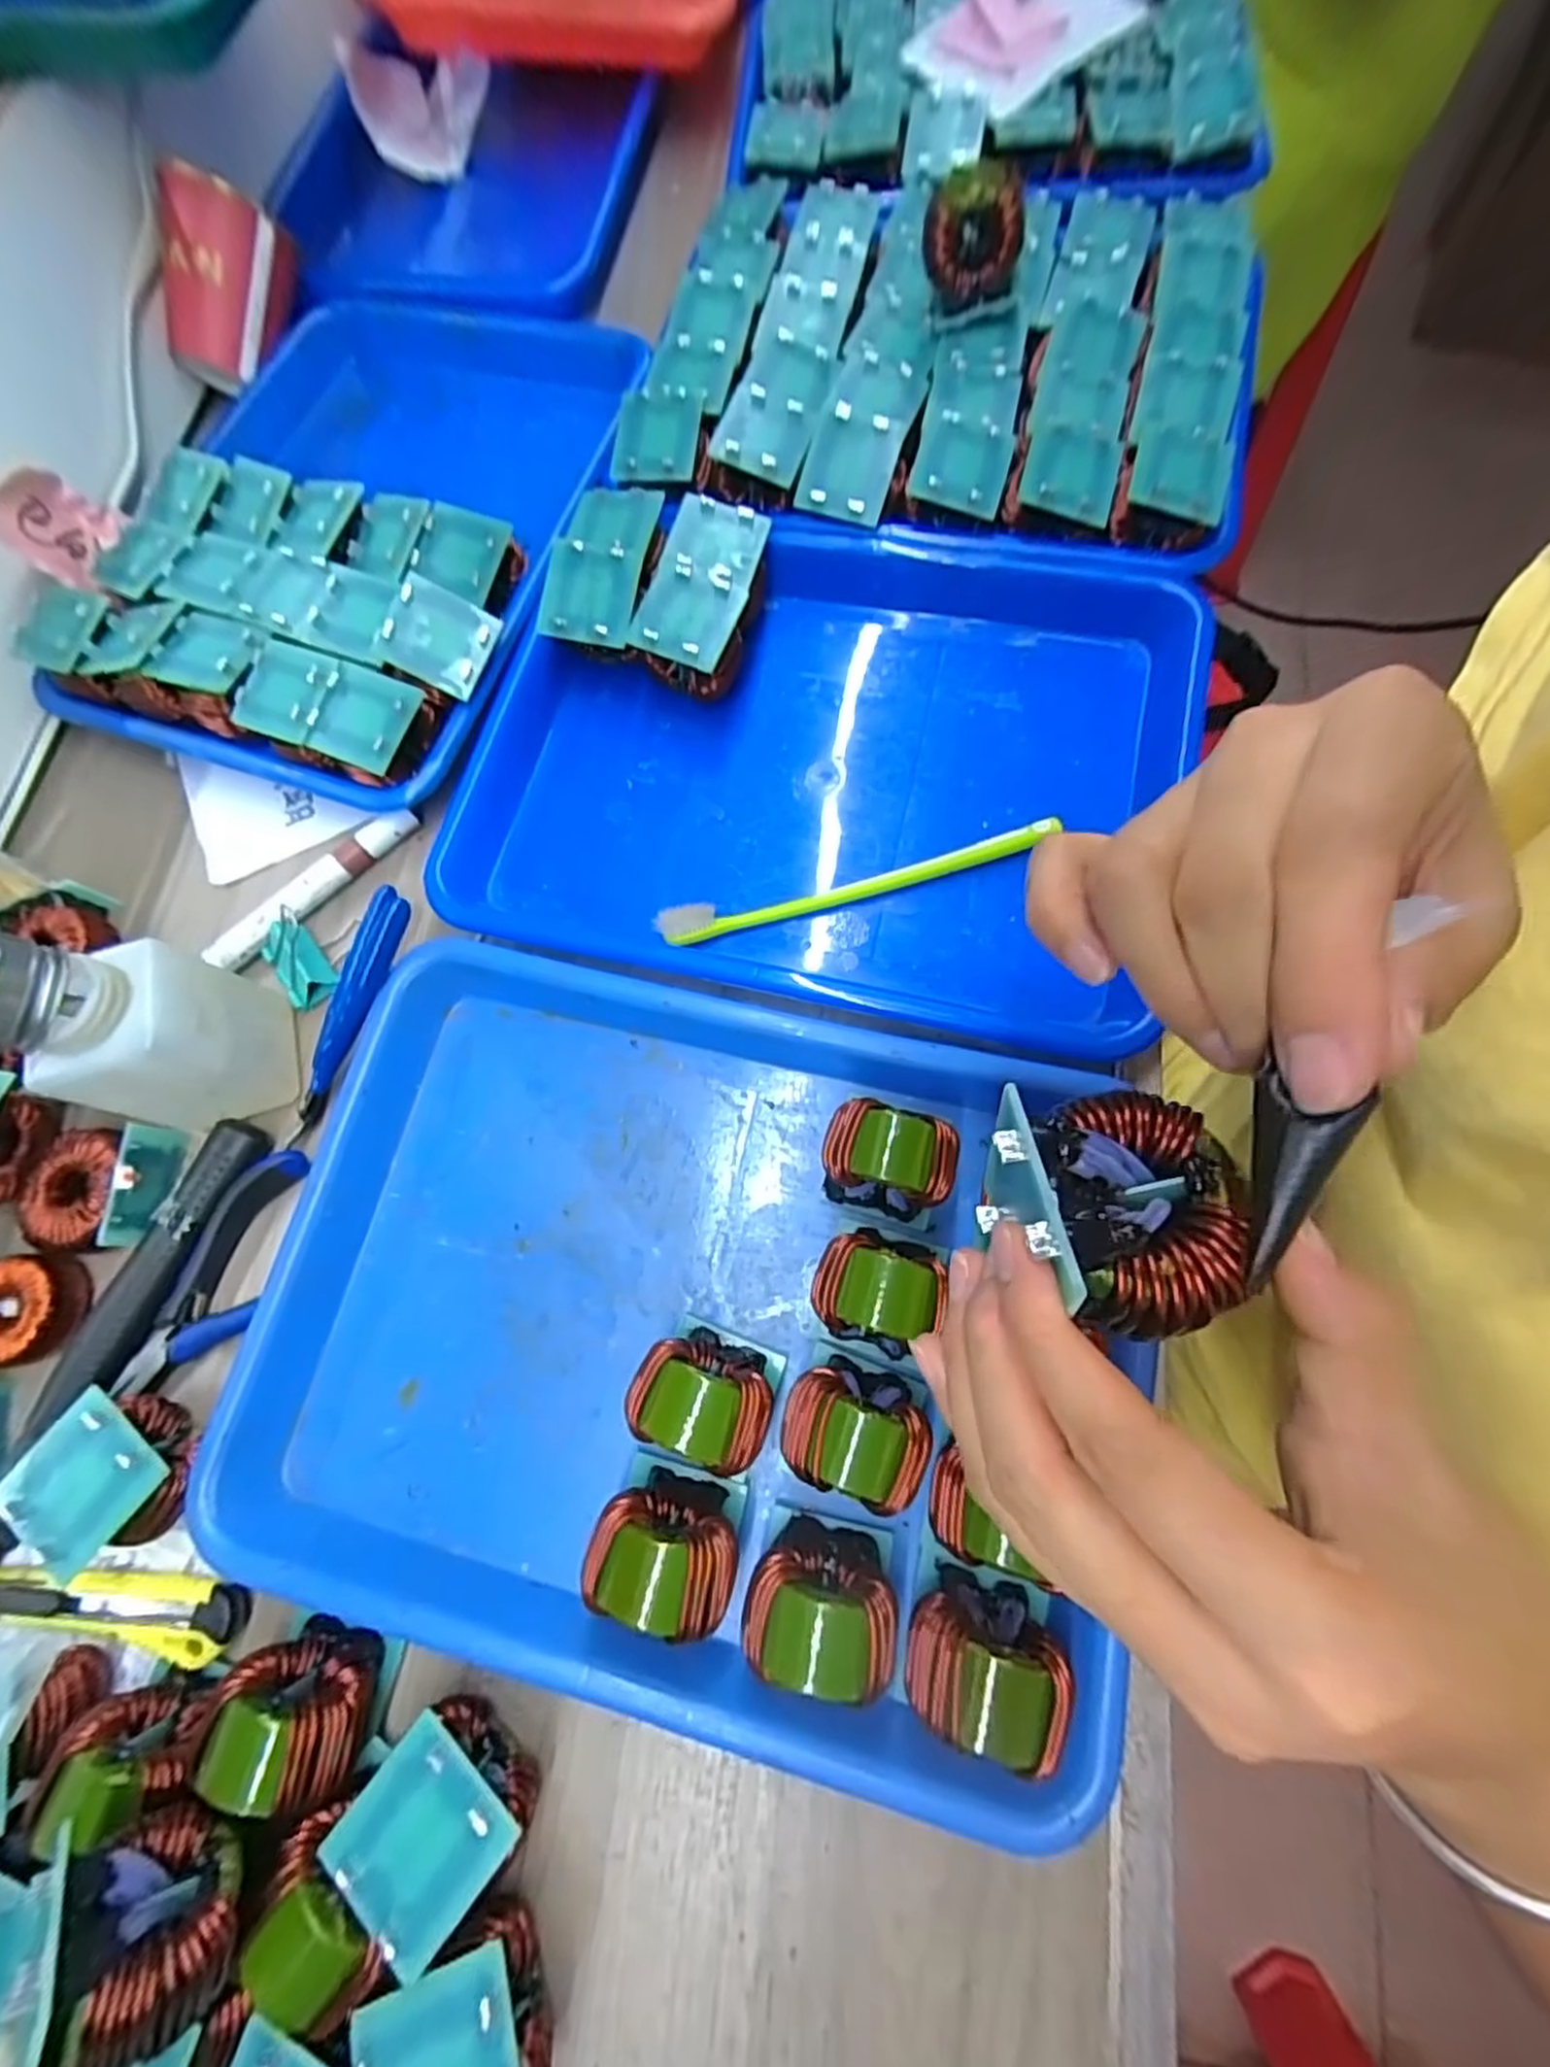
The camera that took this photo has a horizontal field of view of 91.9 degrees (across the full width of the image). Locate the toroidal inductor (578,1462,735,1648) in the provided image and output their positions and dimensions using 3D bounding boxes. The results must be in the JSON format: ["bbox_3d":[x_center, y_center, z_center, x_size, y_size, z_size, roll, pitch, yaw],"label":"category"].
[{"bbox_3d":[-0.037,0.176,0.260,0.046,0.052,0.034,13,74,8],"label":"toroidal inductor"}]

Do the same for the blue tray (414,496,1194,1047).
[{"bbox_3d":[0.019,-0.135,0.359,0.329,0.032,0.255,14,74,9],"label":"blue tray"}]

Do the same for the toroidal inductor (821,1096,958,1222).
[{"bbox_3d":[0.042,0.050,0.291,0.046,0.051,0.035,13,74,8],"label":"toroidal inductor"}]

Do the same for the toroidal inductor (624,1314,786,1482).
[{"bbox_3d":[-0.024,0.129,0.272,0.048,0.049,0.036,20,76,9],"label":"toroidal inductor"}]

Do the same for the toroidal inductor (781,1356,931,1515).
[{"bbox_3d":[0.028,0.139,0.266,0.049,0.048,0.036,19,76,9],"label":"toroidal inductor"}]

